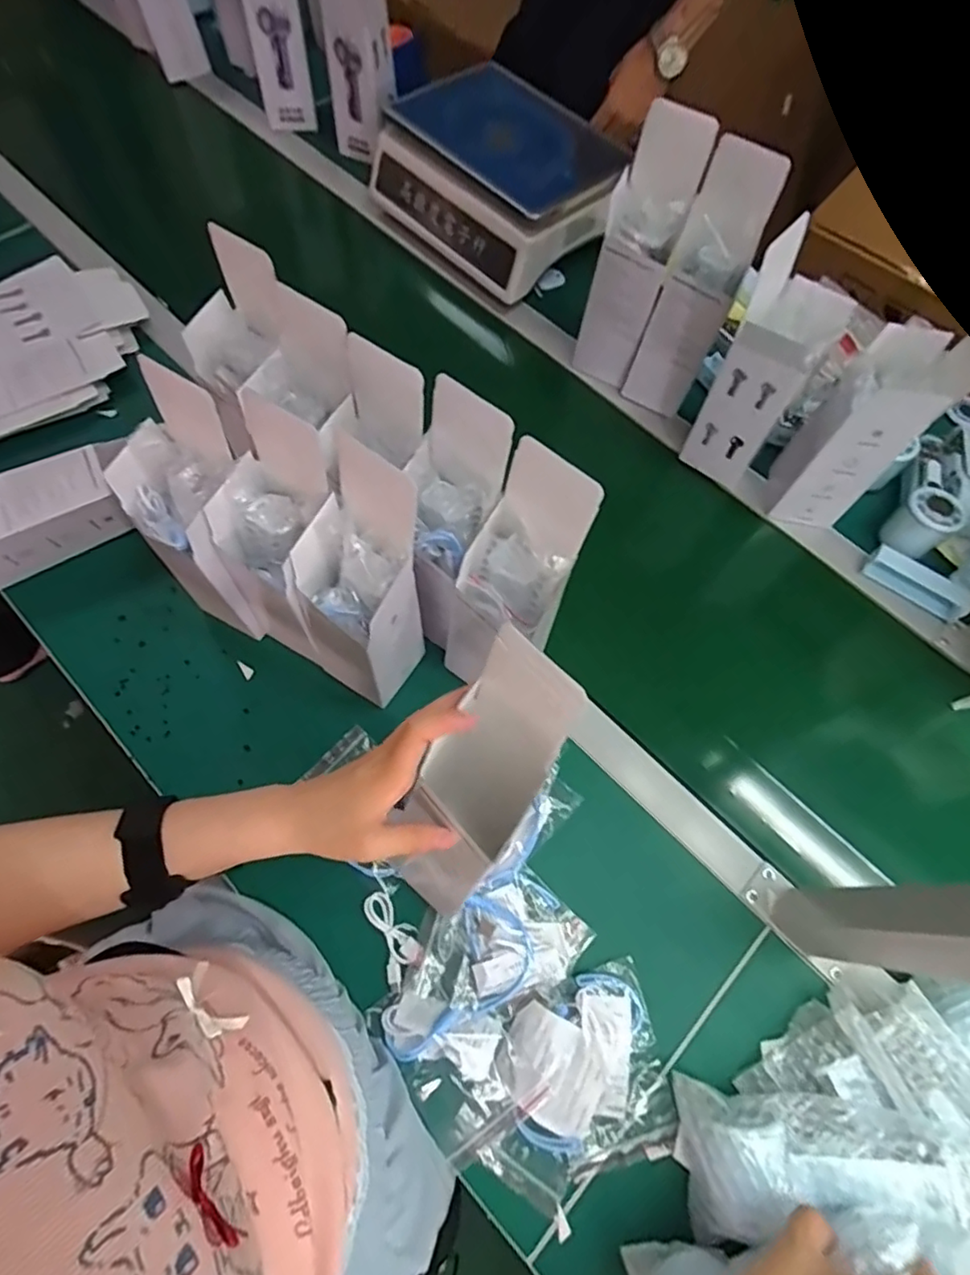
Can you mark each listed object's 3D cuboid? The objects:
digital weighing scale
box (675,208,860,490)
[{"bbox_3d":[0.017,-0.598,0.783,0.203,0.104,0.289,-42,75,-17],"label":"digital weighing scale"},{"bbox_3d":[0.276,-0.264,0.596,0.081,0.225,0.081,38,71,13],"label":"box"}]

